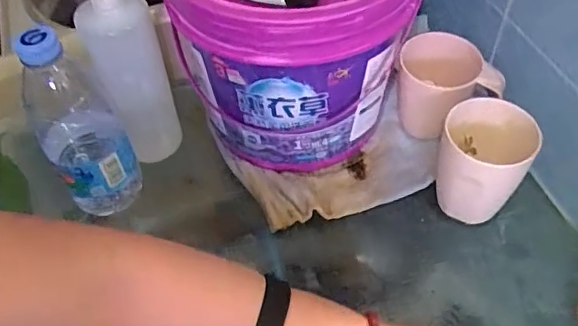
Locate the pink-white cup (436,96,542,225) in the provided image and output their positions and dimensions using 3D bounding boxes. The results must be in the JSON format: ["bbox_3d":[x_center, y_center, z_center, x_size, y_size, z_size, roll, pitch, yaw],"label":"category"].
[{"bbox_3d":[0.175,0.005,0.507,0.073,0.106,0.081,6,51,8],"label":"pink-white cup"}]

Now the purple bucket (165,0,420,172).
[{"bbox_3d":[0.018,-0.129,0.552,0.190,0.195,0.231,10,52,11],"label":"purple bucket"}]

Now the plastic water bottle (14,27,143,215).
[{"bbox_3d":[-0.181,-0.025,0.491,0.071,0.199,0.059,-23,53,-15],"label":"plastic water bottle"}]

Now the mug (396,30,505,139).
[{"bbox_3d":[0.156,-0.074,0.562,0.094,0.081,0.073,10,52,10],"label":"mug"}]

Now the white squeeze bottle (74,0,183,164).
[{"bbox_3d":[-0.146,-0.079,0.523,0.061,0.188,0.055,-18,52,-12],"label":"white squeeze bottle"}]

